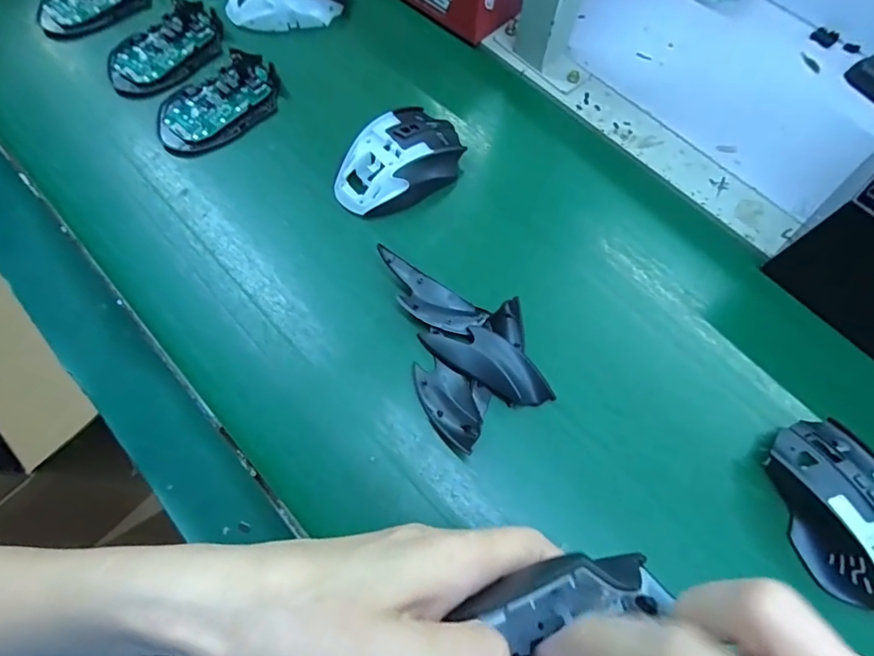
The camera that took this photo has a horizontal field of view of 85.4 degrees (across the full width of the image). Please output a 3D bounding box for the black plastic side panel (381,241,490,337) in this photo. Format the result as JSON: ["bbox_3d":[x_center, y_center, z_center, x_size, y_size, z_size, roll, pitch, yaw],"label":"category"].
[{"bbox_3d":[-0.007,-0.023,0.342,0.087,0.024,0.033,30,69,9],"label":"black plastic side panel"}]

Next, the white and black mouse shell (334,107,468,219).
[{"bbox_3d":[-0.028,-0.137,0.389,0.065,0.037,0.113,40,71,13],"label":"white and black mouse shell"}]

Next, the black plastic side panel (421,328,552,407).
[{"bbox_3d":[0.037,0.022,0.331,0.095,0.012,0.035,30,69,9],"label":"black plastic side panel"}]

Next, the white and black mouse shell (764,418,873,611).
[{"bbox_3d":[0.259,0.116,0.298,0.061,0.041,0.112,-9,68,-7],"label":"white and black mouse shell"}]

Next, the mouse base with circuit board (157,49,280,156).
[{"bbox_3d":[-0.189,-0.196,0.412,0.113,0.020,0.063,-36,73,-16],"label":"mouse base with circuit board"}]

